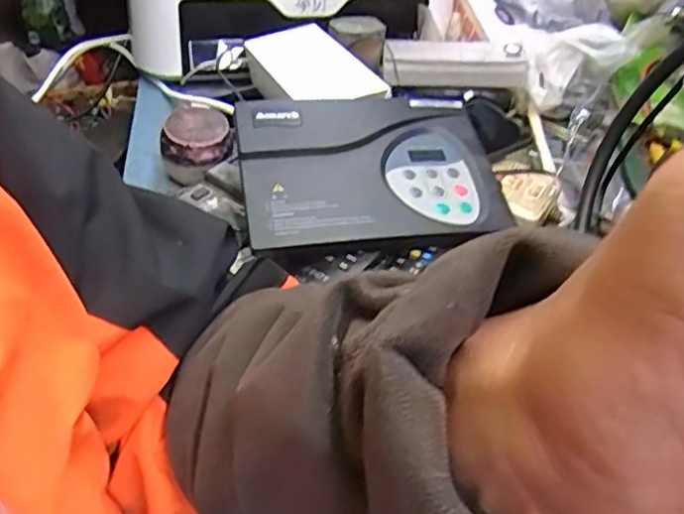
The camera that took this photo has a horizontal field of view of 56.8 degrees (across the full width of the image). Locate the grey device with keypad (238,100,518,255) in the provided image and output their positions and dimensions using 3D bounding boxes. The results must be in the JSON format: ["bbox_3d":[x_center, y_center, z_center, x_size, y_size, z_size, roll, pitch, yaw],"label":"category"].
[{"bbox_3d":[0.016,-0.060,0.502,0.197,0.048,0.144,-5,56,-14],"label":"grey device with keypad"}]

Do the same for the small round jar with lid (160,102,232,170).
[{"bbox_3d":[-0.129,-0.103,0.564,0.059,0.032,0.059,0,59,-17],"label":"small round jar with lid"}]

